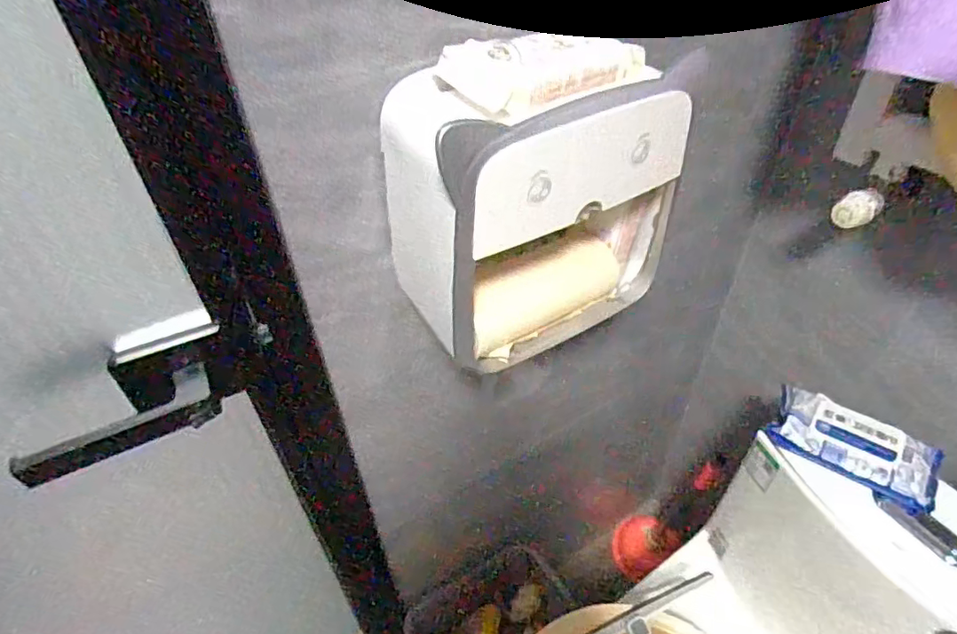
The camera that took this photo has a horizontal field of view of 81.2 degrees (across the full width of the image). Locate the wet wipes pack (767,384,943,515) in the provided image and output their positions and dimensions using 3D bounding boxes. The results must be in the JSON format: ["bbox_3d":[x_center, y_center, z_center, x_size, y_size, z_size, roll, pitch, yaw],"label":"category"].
[{"bbox_3d":[0.471,0.162,0.706,0.185,0.041,0.106,27,50,26],"label":"wet wipes pack"}]

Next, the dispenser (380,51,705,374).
[{"bbox_3d":[0.046,-0.094,0.462,0.248,0.237,0.130,-19,46,-19],"label":"dispenser"}]

